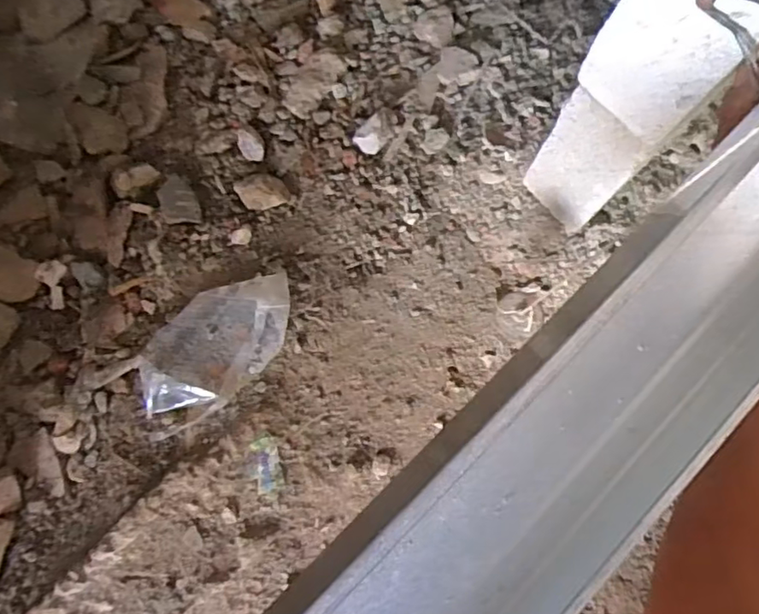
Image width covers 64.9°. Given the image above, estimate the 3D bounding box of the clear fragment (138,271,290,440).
[{"bbox_3d":[-0.162,0.038,0.587,0.181,0.013,0.095,-44,80,-10],"label":"clear fragment"}]

